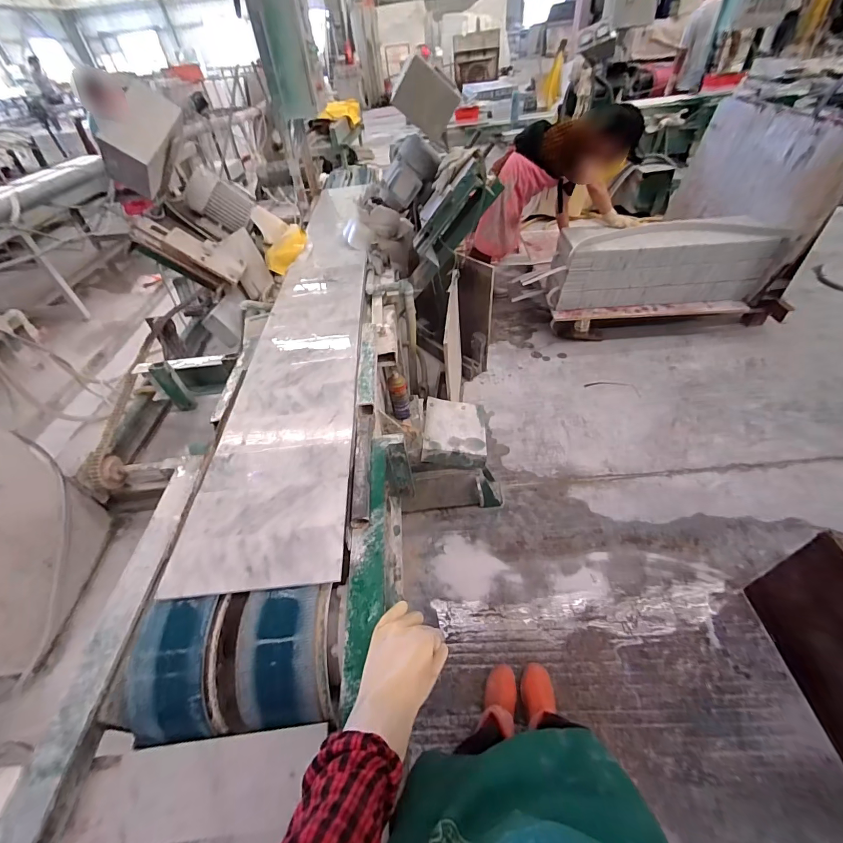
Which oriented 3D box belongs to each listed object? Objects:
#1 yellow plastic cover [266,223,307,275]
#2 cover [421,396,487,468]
[{"bbox_3d":[-0.520,-0.676,1.475,0.066,0.079,0.222,28,80,30],"label":"yellow plastic cover"},{"bbox_3d":[0.119,0.028,1.353,0.217,0.061,0.269,4,48,1],"label":"cover"}]

